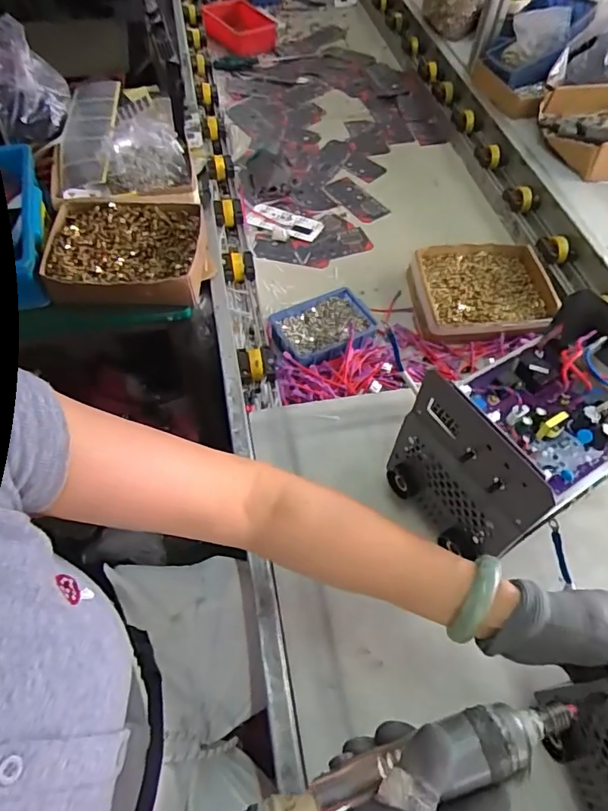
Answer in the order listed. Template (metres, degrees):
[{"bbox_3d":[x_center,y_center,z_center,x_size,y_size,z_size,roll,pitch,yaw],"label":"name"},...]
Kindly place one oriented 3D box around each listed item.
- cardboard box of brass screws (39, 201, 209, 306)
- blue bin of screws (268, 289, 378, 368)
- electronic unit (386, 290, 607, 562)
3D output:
[{"bbox_3d":[-0.259,-0.228,0.747,0.223,0.058,0.178,1,56,-1],"label":"cardboard box of brass screws"},{"bbox_3d":[0.032,-0.115,0.789,0.154,0.045,0.112,-22,60,-16],"label":"blue bin of screws"},{"bbox_3d":[0.226,0.033,0.516,0.227,0.184,0.147,-28,61,-19],"label":"electronic unit"}]

